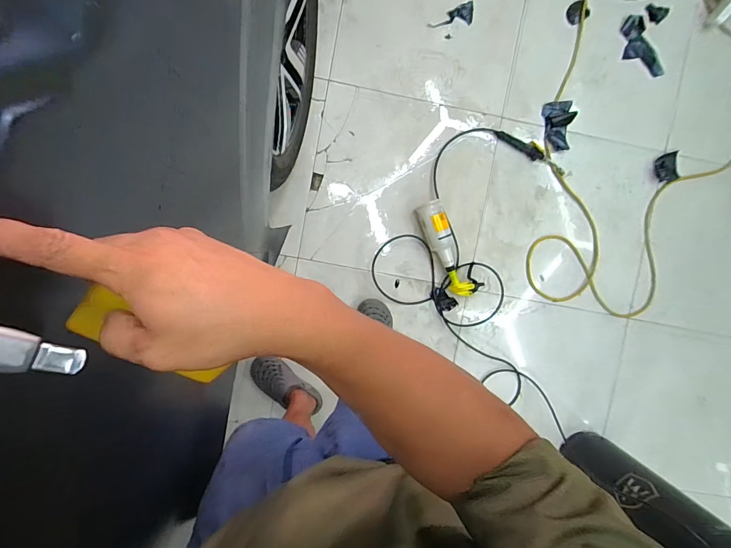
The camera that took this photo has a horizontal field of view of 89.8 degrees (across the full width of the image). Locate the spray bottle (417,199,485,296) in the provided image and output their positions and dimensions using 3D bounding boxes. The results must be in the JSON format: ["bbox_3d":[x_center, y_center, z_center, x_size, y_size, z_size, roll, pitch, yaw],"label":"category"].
[{"bbox_3d":[0.276,-0.082,1.225,0.096,0.087,0.338,-27,95,-1],"label":"spray bottle"}]

